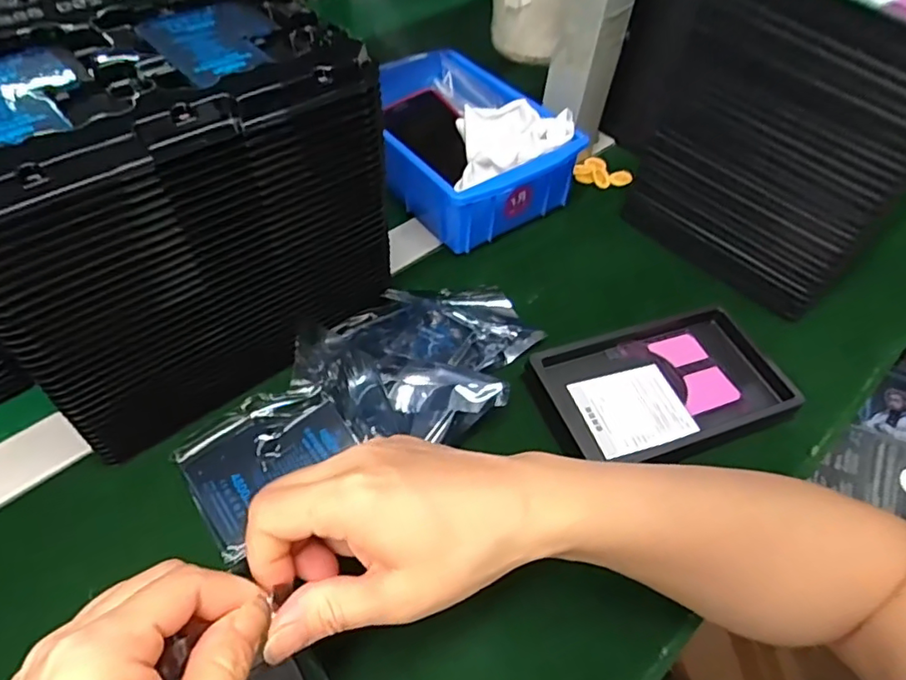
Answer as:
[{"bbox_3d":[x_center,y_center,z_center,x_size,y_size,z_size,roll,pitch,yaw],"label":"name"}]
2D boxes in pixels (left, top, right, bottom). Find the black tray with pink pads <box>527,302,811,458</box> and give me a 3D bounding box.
[{"bbox_3d":[0.139,0.030,0.393,0.162,0.023,0.090,-14,54,-15],"label":"black tray with pink pads"}]

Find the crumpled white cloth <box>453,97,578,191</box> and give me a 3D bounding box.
[{"bbox_3d":[0.046,-0.168,0.484,0.094,0.042,0.110,-4,52,-7],"label":"crumpled white cloth"}]

